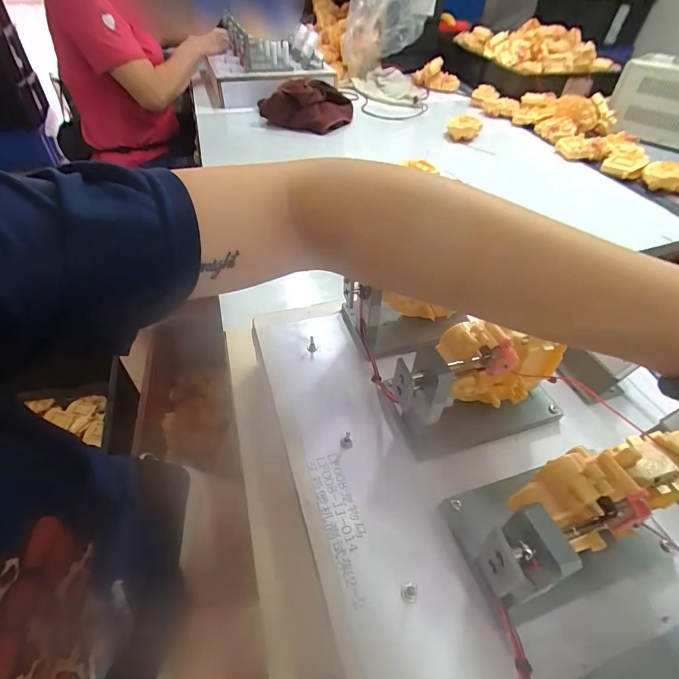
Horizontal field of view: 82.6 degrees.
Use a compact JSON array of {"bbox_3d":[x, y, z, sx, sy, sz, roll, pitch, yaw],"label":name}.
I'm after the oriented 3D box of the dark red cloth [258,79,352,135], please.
[{"bbox_3d":[-0.078,-0.598,0.989,0.234,0.101,0.178,-13,48,-14],"label":"dark red cloth"}]

